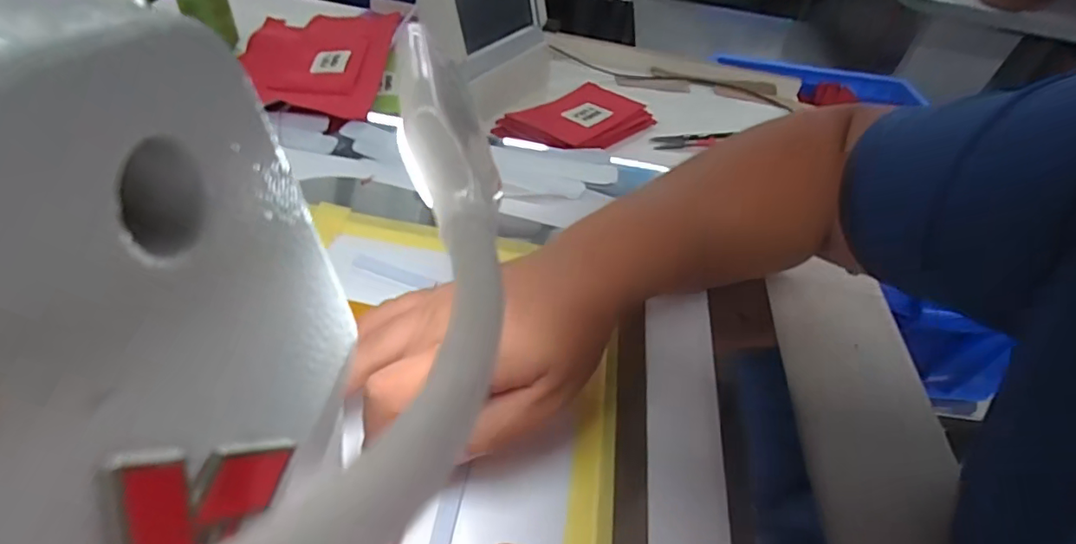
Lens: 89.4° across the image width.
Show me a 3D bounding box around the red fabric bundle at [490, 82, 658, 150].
[{"bbox_3d":[0.048,-0.165,0.583,0.176,0.028,0.103,-32,60,-34],"label":"red fabric bundle"}]

